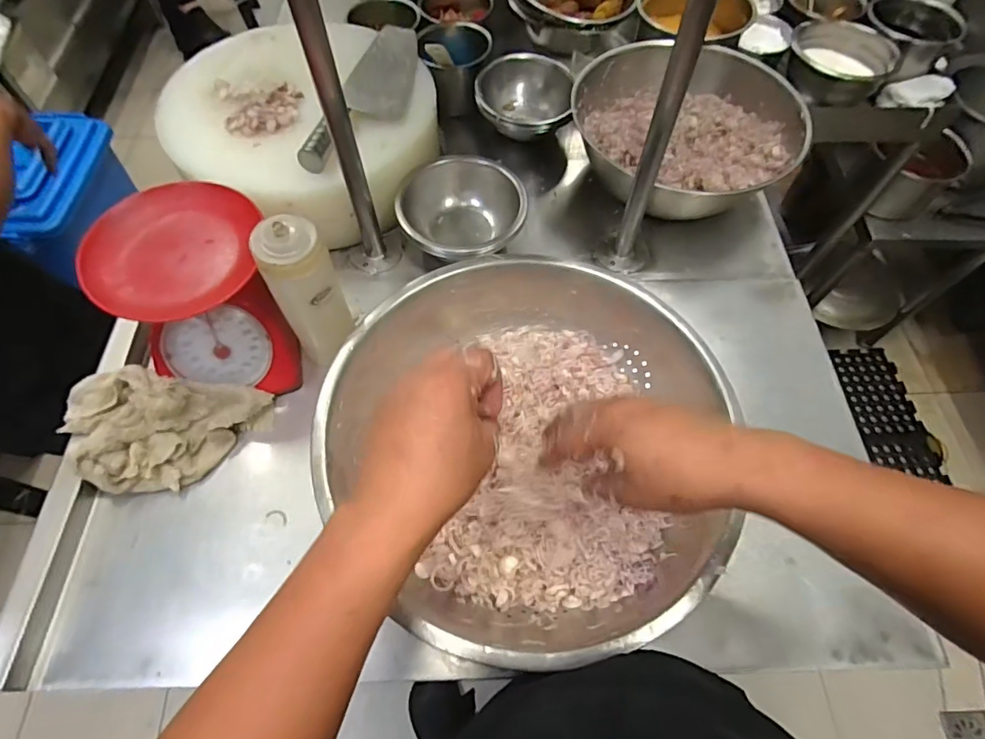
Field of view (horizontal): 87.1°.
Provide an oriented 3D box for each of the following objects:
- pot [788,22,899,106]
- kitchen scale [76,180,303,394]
[{"bbox_3d":[0.596,-0.535,0.906,0.168,0.069,0.134,36,67,17],"label":"pot"},{"bbox_3d":[-0.294,-0.076,0.530,0.150,0.144,0.165,-16,63,-10],"label":"kitchen scale"}]

